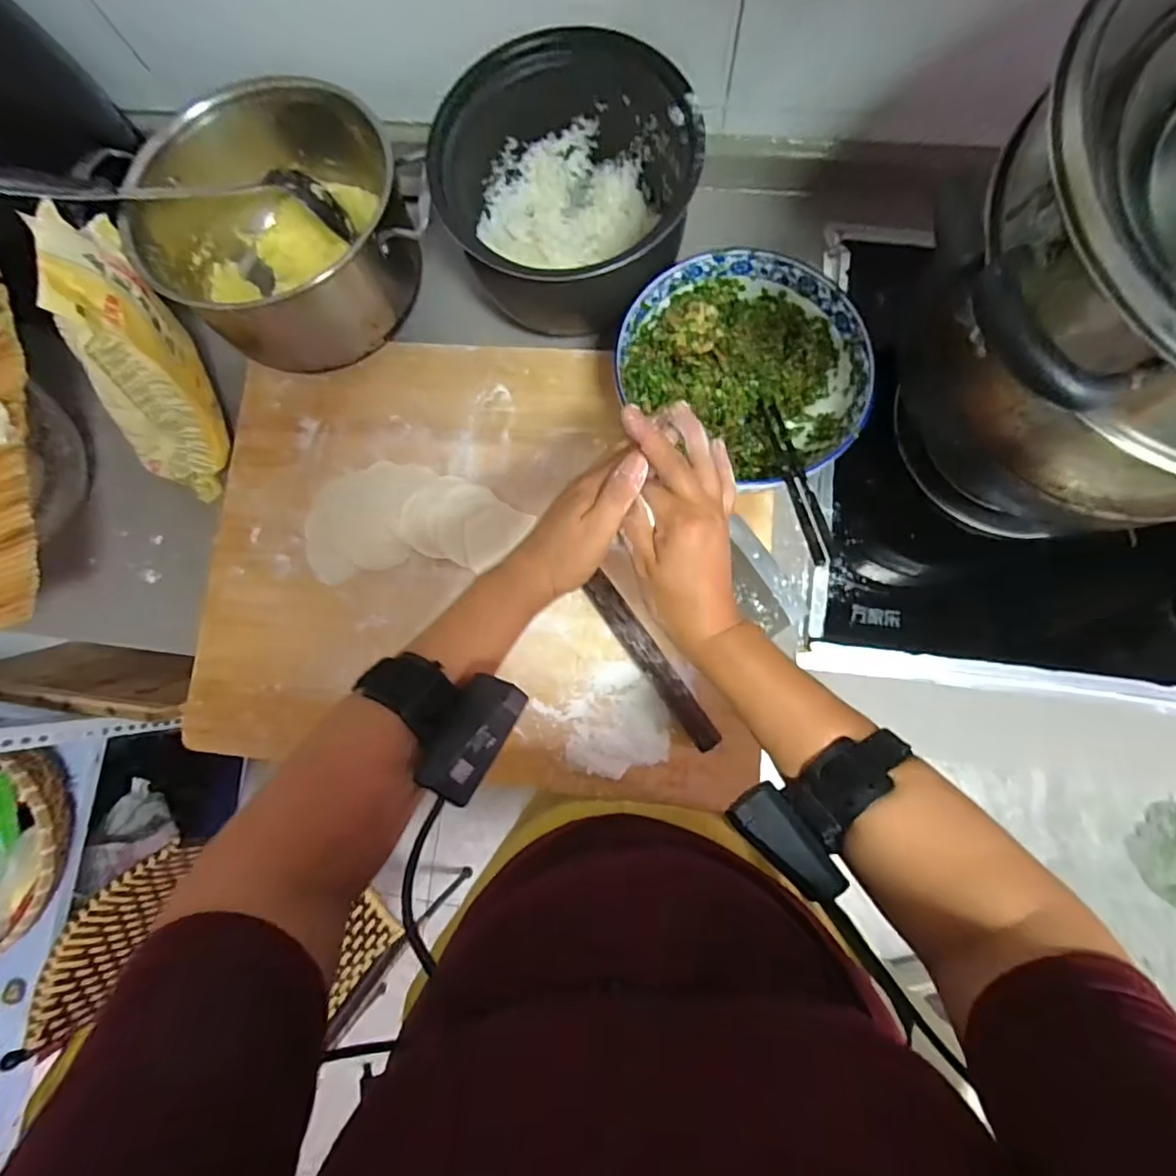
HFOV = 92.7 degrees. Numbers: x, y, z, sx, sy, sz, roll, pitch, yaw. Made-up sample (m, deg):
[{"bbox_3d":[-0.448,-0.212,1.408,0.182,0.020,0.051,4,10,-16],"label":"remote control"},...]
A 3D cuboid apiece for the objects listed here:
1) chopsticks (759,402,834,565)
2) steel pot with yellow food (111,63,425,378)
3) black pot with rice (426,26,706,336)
[{"bbox_3d":[0.175,-0.094,0.480,0.018,0.021,0.206,-2,48,3],"label":"chopsticks"},{"bbox_3d":[-0.295,-0.351,0.556,0.242,0.136,0.238,0,83,4],"label":"steel pot with yellow food"},{"bbox_3d":[-0.023,-0.376,0.539,0.220,0.139,0.216,0,83,4],"label":"black pot with rice"}]

